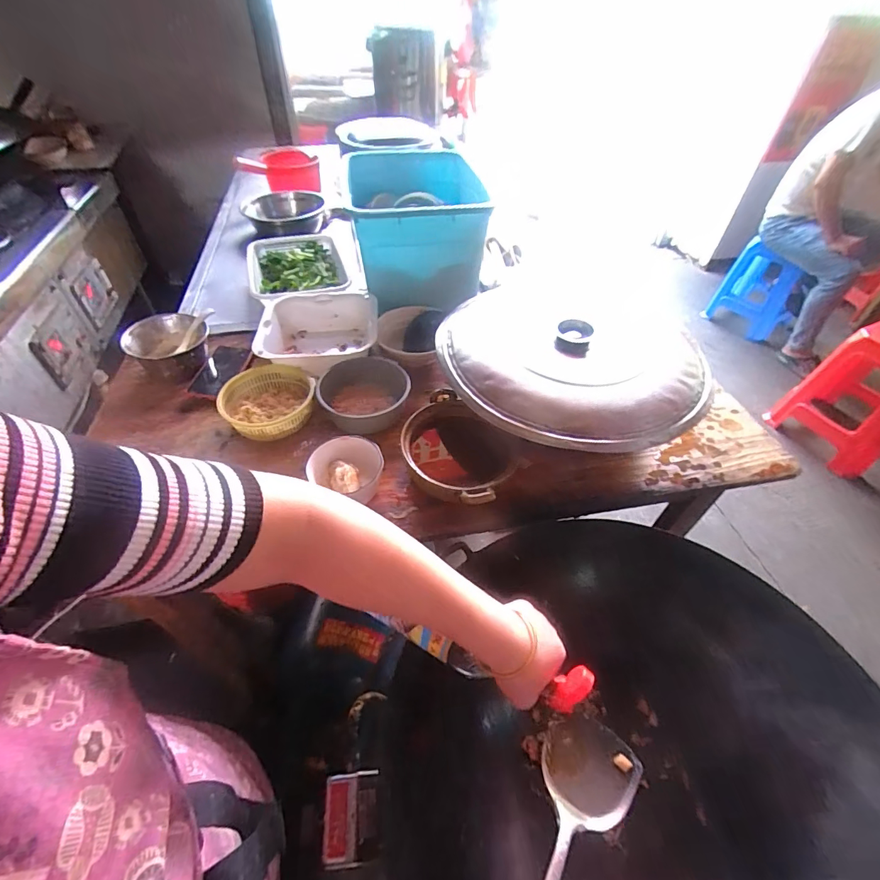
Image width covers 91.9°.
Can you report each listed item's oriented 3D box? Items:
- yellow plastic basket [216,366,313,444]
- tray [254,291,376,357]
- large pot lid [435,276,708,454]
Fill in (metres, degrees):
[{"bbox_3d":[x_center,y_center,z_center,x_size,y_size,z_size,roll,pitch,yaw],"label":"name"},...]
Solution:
[{"bbox_3d":[-0.293,-0.065,0.739,0.152,0.052,0.150,1,48,-1],"label":"yellow plastic basket"},{"bbox_3d":[-0.240,-0.206,0.871,0.228,0.088,0.231,-4,48,-6],"label":"tray"},{"bbox_3d":[0.202,-0.144,0.677,0.342,0.066,0.394,-34,57,-28],"label":"large pot lid"}]

